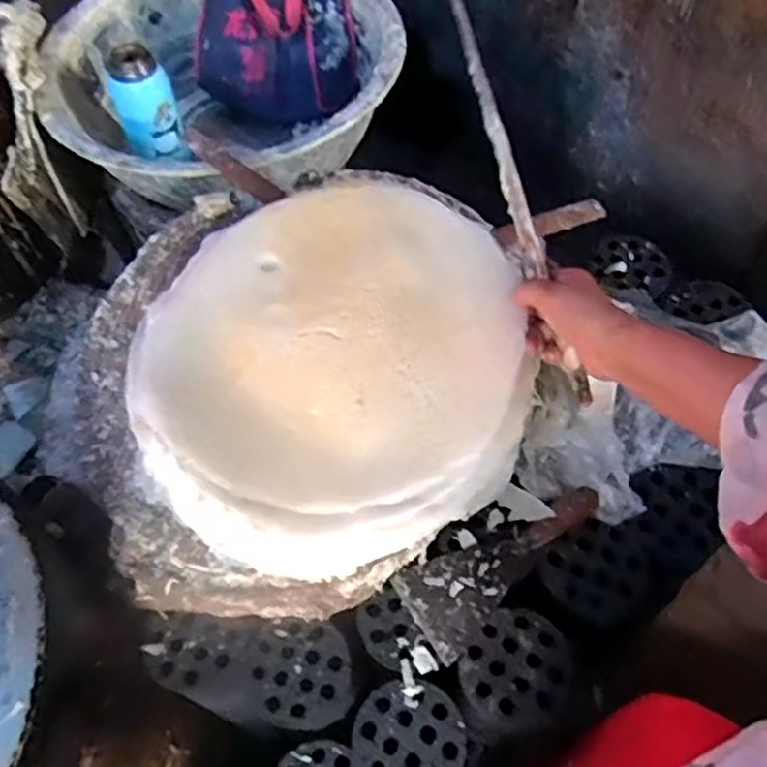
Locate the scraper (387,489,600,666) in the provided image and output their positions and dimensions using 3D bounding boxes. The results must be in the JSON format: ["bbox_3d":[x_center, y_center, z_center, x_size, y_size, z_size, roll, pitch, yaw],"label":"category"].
[{"bbox_3d":[0.114,0.163,0.677,0.207,0.033,0.095,-31,61,-16],"label":"scraper"}]

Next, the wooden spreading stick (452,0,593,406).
[{"bbox_3d":[0.109,-0.179,0.620,0.013,0.032,0.406,-13,80,-5],"label":"wooden spreading stick"}]

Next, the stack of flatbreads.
[{"bbox_3d":[-0.045,-0.020,0.648,0.372,0.078,0.345,-27,60,-13],"label":"stack of flatbreads"}]

